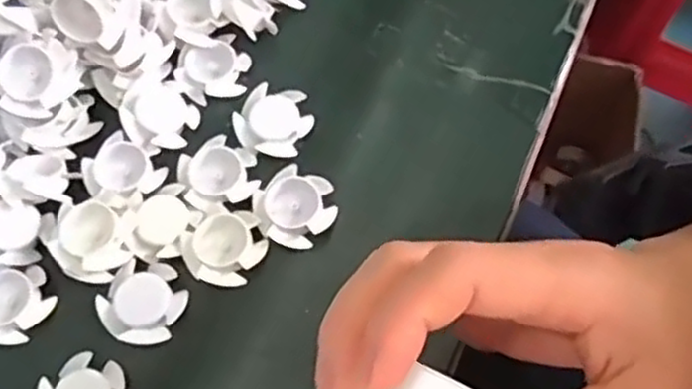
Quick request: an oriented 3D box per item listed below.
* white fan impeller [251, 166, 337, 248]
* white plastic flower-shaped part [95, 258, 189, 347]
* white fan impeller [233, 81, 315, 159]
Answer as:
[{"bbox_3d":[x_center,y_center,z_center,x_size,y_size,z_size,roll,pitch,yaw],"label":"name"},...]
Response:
[{"bbox_3d":[-0.025,0.007,0.377,0.039,0.014,0.037,-1,67,1],"label":"white fan impeller"},{"bbox_3d":[-0.099,0.053,0.364,0.038,0.007,0.040,-1,67,1],"label":"white plastic flower-shaped part"},{"bbox_3d":[-0.039,-0.039,0.401,0.038,0.009,0.040,28,70,13],"label":"white fan impeller"}]

